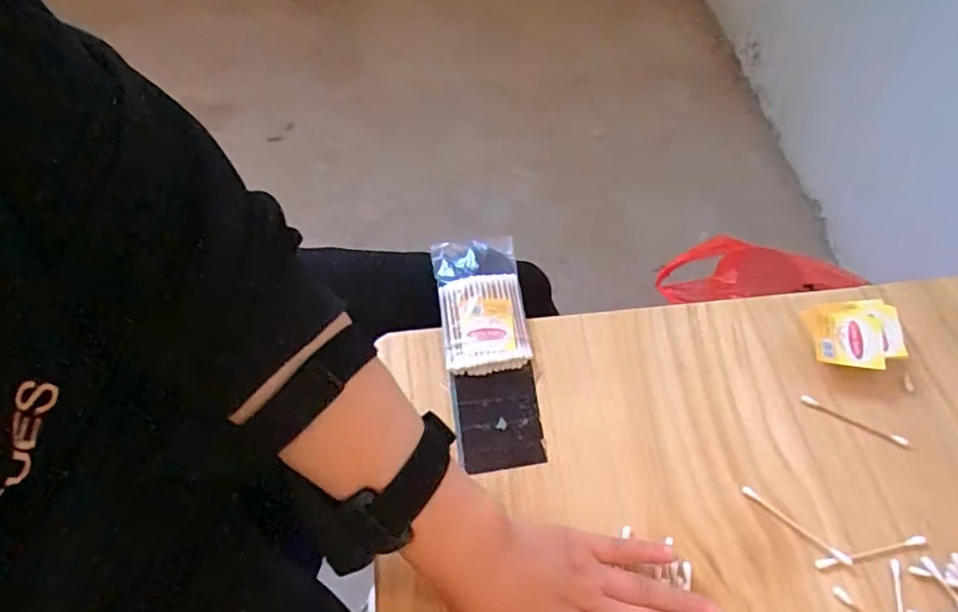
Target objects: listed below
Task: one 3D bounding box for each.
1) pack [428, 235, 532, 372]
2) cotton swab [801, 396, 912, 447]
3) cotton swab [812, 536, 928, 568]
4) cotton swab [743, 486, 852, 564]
[{"bbox_3d":[0.001,-0.002,0.447,0.064,0.017,0.110,-6,59,-2],"label":"pack"},{"bbox_3d":[0.267,0.081,0.412,0.075,0.004,0.007,23,62,15],"label":"cotton swab"},{"bbox_3d":[0.245,0.154,0.365,0.073,0.004,0.006,-11,59,-5],"label":"cotton swab"},{"bbox_3d":[0.203,0.139,0.372,0.071,0.005,0.007,36,66,21],"label":"cotton swab"}]

